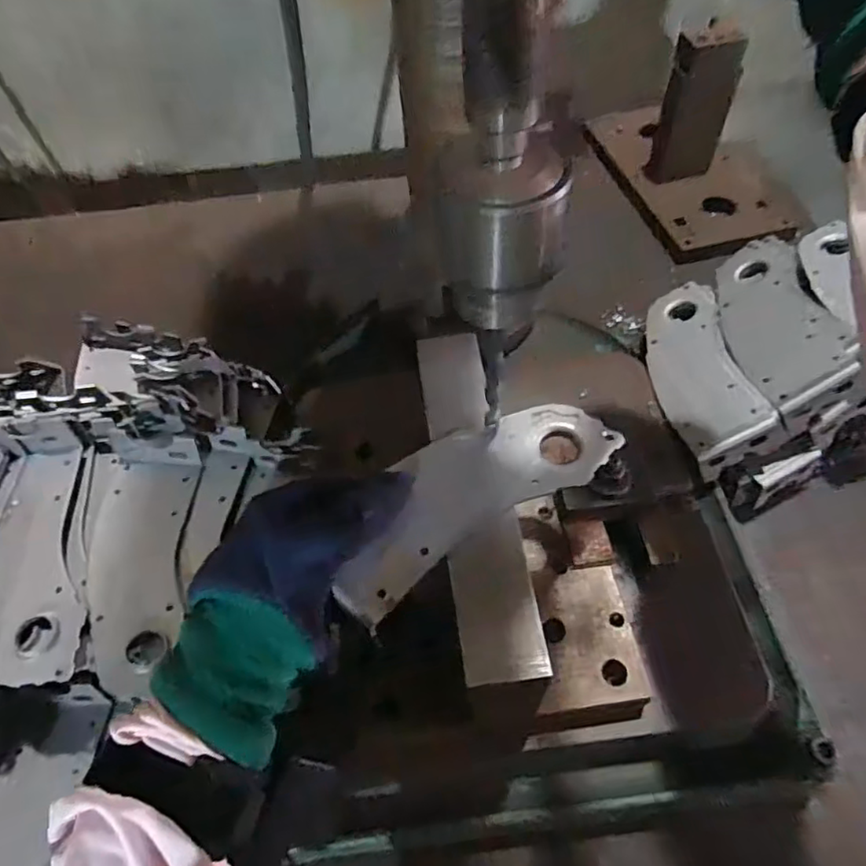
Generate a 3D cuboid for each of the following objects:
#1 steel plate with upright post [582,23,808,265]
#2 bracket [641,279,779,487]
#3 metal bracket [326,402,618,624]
[{"bbox_3d":[0.296,-0.364,0.726,0.135,0.158,0.301,-15,57,-6],"label":"steel plate with upright post"},{"bbox_3d":[0.224,-0.053,0.521,0.072,0.032,0.184,-18,49,22],"label":"bracket"},{"bbox_3d":[0.019,0.030,0.335,0.167,0.007,0.072,-34,61,-19],"label":"metal bracket"}]

